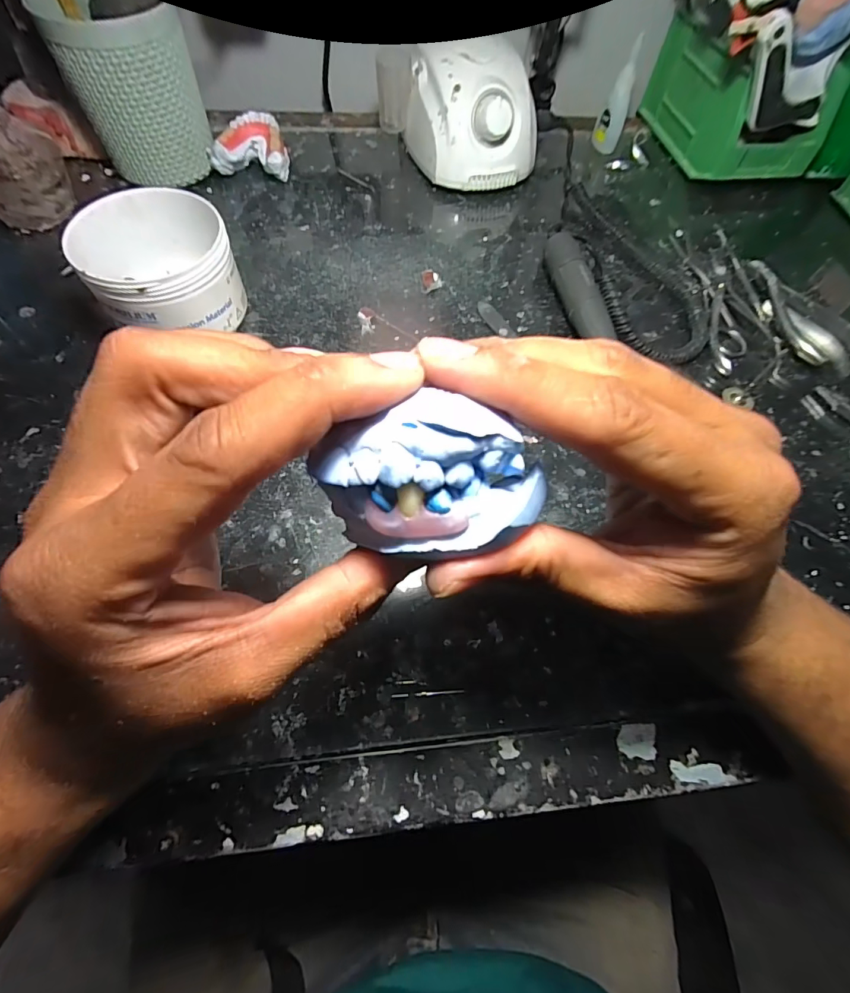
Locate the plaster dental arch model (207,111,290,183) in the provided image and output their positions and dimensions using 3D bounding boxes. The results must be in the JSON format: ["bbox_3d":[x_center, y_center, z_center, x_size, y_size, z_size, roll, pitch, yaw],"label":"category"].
[{"bbox_3d":[-0.157,-0.313,0.398,0.065,0.035,0.050,-1,64,-4],"label":"plaster dental arch model"}]

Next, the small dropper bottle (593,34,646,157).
[{"bbox_3d":[0.190,-0.388,0.429,0.025,0.082,0.027,16,64,4],"label":"small dropper bottle"}]

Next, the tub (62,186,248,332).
[{"bbox_3d":[-0.176,-0.154,0.297,0.090,0.066,0.100,-28,69,-16],"label":"tub"}]

